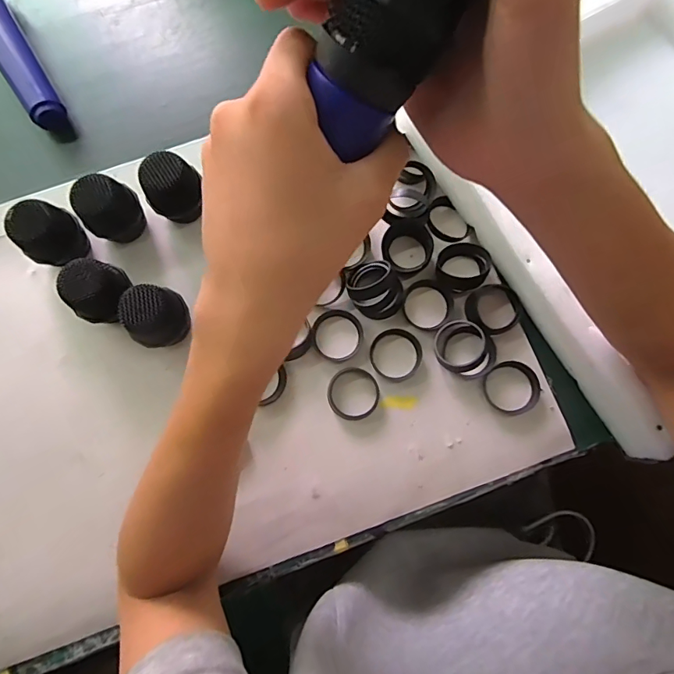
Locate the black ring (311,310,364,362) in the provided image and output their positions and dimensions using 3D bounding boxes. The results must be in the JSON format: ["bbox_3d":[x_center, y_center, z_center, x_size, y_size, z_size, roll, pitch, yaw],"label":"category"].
[{"bbox_3d":[0.000,-0.001,0.385,0.044,0.005,0.044,0,79,0],"label":"black ring"}]

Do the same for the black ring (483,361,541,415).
[{"bbox_3d":[0.148,0.042,0.377,0.044,0.010,0.044,0,79,0],"label":"black ring"}]

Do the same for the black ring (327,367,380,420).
[{"bbox_3d":[0.014,0.048,0.377,0.044,0.008,0.044,0,79,0],"label":"black ring"}]

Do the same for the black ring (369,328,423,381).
[{"bbox_3d":[0.051,0.015,0.384,0.045,0.008,0.044,0,79,0],"label":"black ring"}]

